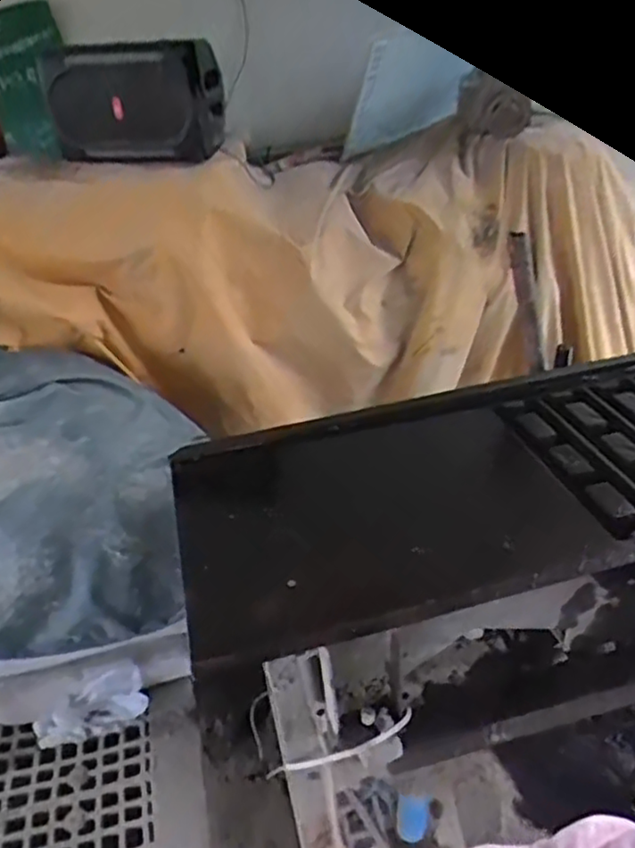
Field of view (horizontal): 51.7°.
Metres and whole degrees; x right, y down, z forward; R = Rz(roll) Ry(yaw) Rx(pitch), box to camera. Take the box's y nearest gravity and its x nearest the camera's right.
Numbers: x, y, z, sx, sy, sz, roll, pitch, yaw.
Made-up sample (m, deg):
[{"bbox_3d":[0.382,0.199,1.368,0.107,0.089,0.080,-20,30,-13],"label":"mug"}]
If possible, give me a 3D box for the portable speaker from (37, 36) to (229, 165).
[{"bbox_3d":[-0.414,-0.712,1.468,0.387,0.238,0.157,2,34,15],"label":"portable speaker"}]

